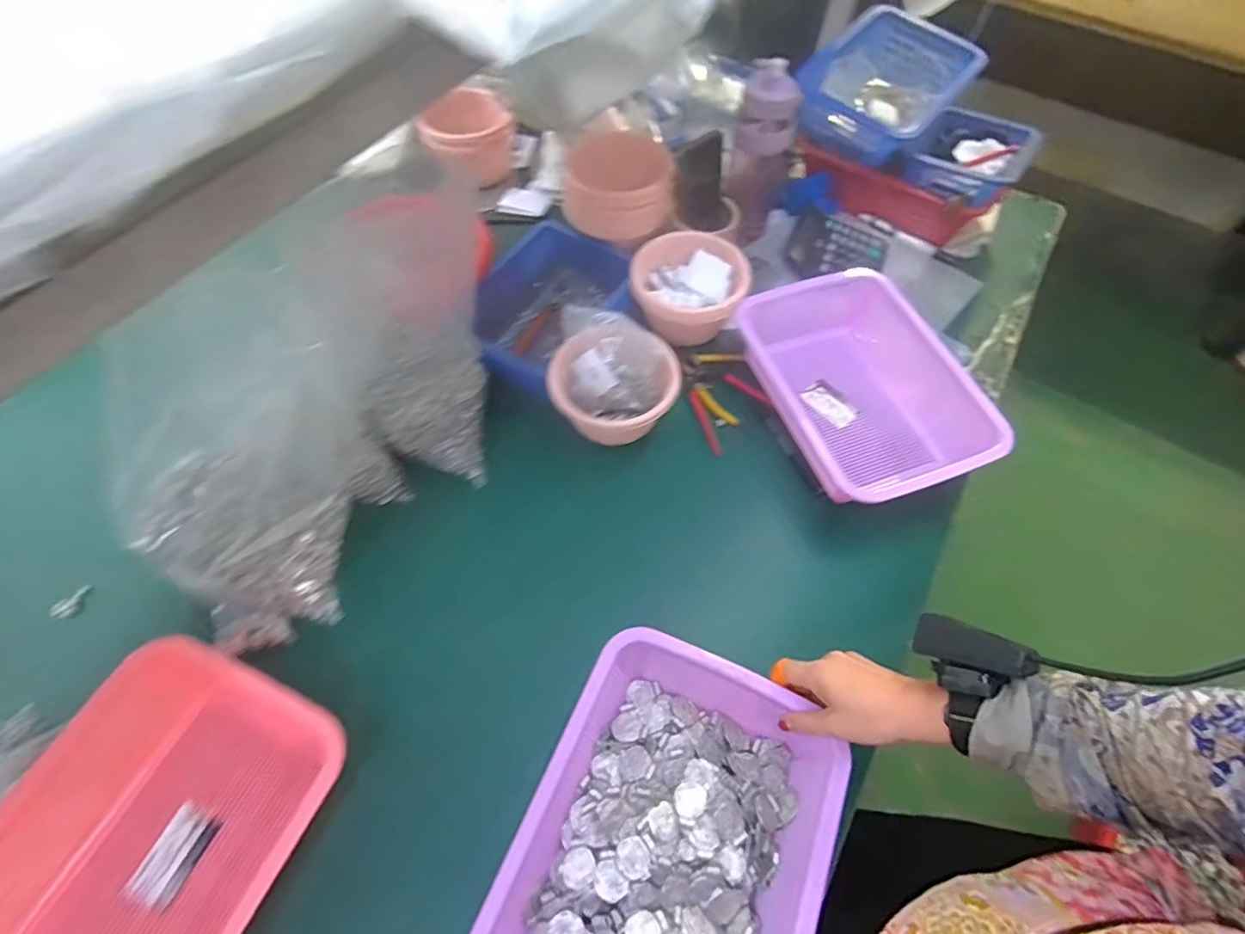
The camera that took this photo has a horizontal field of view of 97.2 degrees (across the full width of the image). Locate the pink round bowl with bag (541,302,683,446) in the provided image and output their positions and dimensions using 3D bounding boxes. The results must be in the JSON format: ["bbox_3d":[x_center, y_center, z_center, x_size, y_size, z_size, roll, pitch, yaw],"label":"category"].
[{"bbox_3d":[-0.010,-0.097,0.669,0.149,0.096,0.139,0,62,-1],"label":"pink round bowl with bag"}]

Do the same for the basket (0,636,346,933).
[{"bbox_3d":[-0.397,0.331,0.450,0.232,0.088,0.317,21,64,10],"label":"basket"}]

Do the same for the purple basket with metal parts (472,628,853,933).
[{"bbox_3d":[0.037,0.314,0.452,0.224,0.084,0.298,23,64,11],"label":"purple basket with metal parts"}]

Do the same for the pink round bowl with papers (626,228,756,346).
[{"bbox_3d":[0.093,-0.241,0.758,0.152,0.095,0.140,0,62,-1],"label":"pink round bowl with papers"}]

